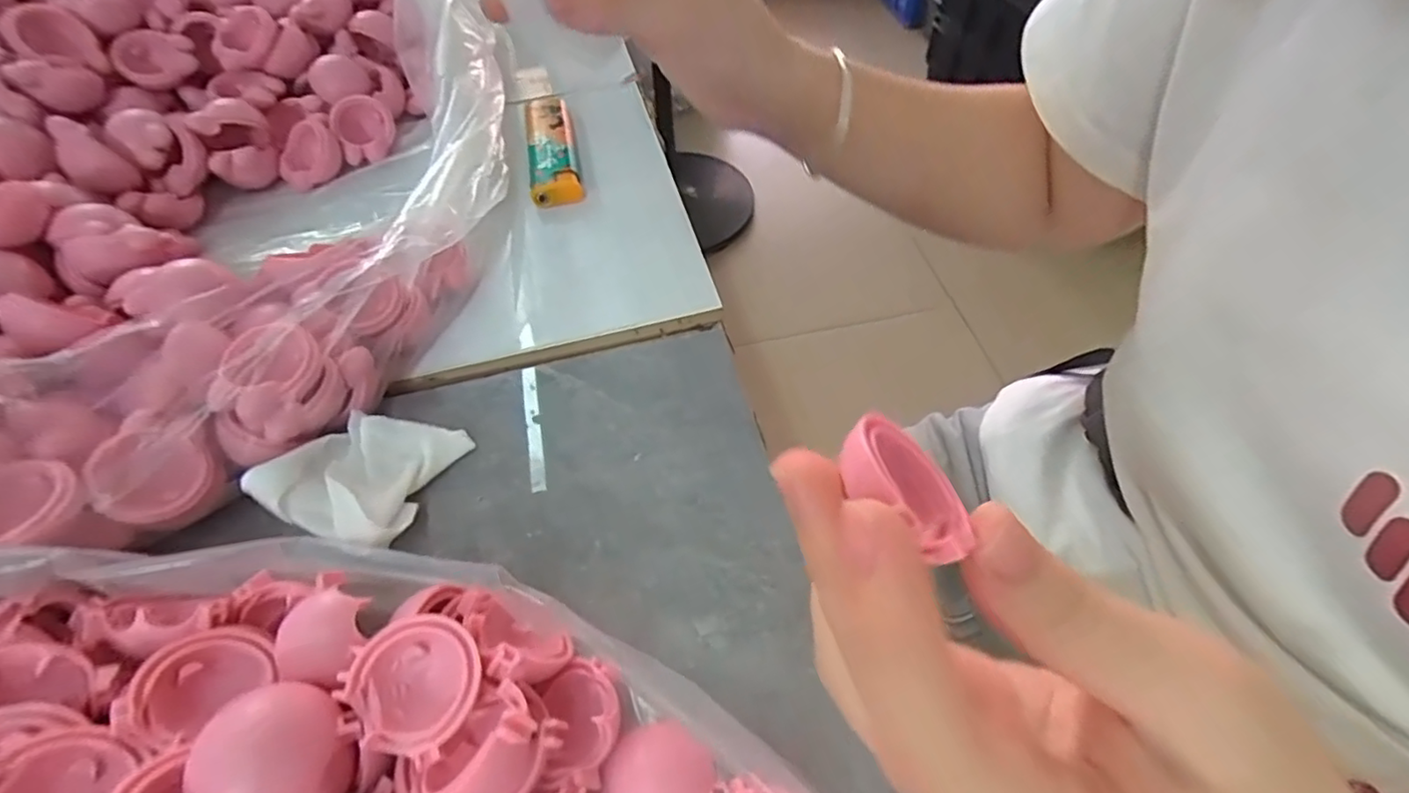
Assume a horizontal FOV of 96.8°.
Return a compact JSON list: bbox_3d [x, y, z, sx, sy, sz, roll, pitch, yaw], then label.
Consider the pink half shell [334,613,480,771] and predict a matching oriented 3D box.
[{"bbox_3d":[-0.067,0.068,0.148,0.030,0.011,0.028,-1,53,2],"label":"pink half shell"}]

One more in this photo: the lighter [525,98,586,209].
[{"bbox_3d":[-0.077,-0.125,0.316,0.024,0.013,0.078,-12,53,-6],"label":"lighter"}]

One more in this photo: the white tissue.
[{"bbox_3d":[-0.111,0.024,0.205,0.043,0.026,0.048,12,55,12],"label":"white tissue"}]

